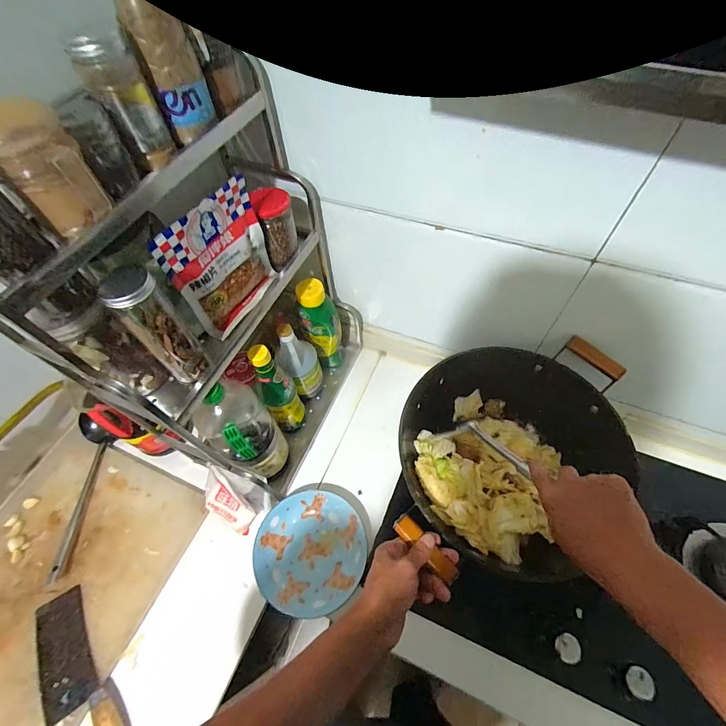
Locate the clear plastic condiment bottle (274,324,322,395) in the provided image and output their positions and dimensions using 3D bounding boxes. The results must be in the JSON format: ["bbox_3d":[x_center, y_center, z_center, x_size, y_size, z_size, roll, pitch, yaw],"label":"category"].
[{"bbox_3d":[-0.127,0.009,0.753,0.076,0.218,0.058,-22,60,-10],"label":"clear plastic condiment bottle"}]

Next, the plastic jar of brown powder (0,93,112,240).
[{"bbox_3d":[-0.268,-0.162,0.307,0.063,0.098,0.066,-1,58,2],"label":"plastic jar of brown powder"}]

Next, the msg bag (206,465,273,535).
[{"bbox_3d":[-0.240,0.243,0.645,0.115,0.132,0.082,21,62,15],"label":"msg bag"}]

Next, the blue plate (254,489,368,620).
[{"bbox_3d":[-0.093,0.338,0.653,0.189,0.033,0.193,-1,58,2],"label":"blue plate"}]

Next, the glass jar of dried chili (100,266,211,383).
[{"bbox_3d":[-0.243,-0.040,0.435,0.055,0.159,0.059,-40,64,-19],"label":"glass jar of dried chili"}]

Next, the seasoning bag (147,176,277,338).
[{"bbox_3d":[-0.185,-0.137,0.494,0.023,0.169,0.152,24,63,17],"label":"seasoning bag"}]

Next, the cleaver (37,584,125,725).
[{"bbox_3d":[-0.451,0.503,0.569,0.091,0.036,0.265,-35,63,-17],"label":"cleaver"}]

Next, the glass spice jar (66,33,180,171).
[{"bbox_3d":[-0.249,-0.272,0.377,0.058,0.110,0.047,-26,61,-12],"label":"glass spice jar"}]

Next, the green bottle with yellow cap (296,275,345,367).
[{"bbox_3d":[-0.090,-0.072,0.789,0.074,0.245,0.059,-29,61,-14],"label":"green bottle with yellow cap"}]

